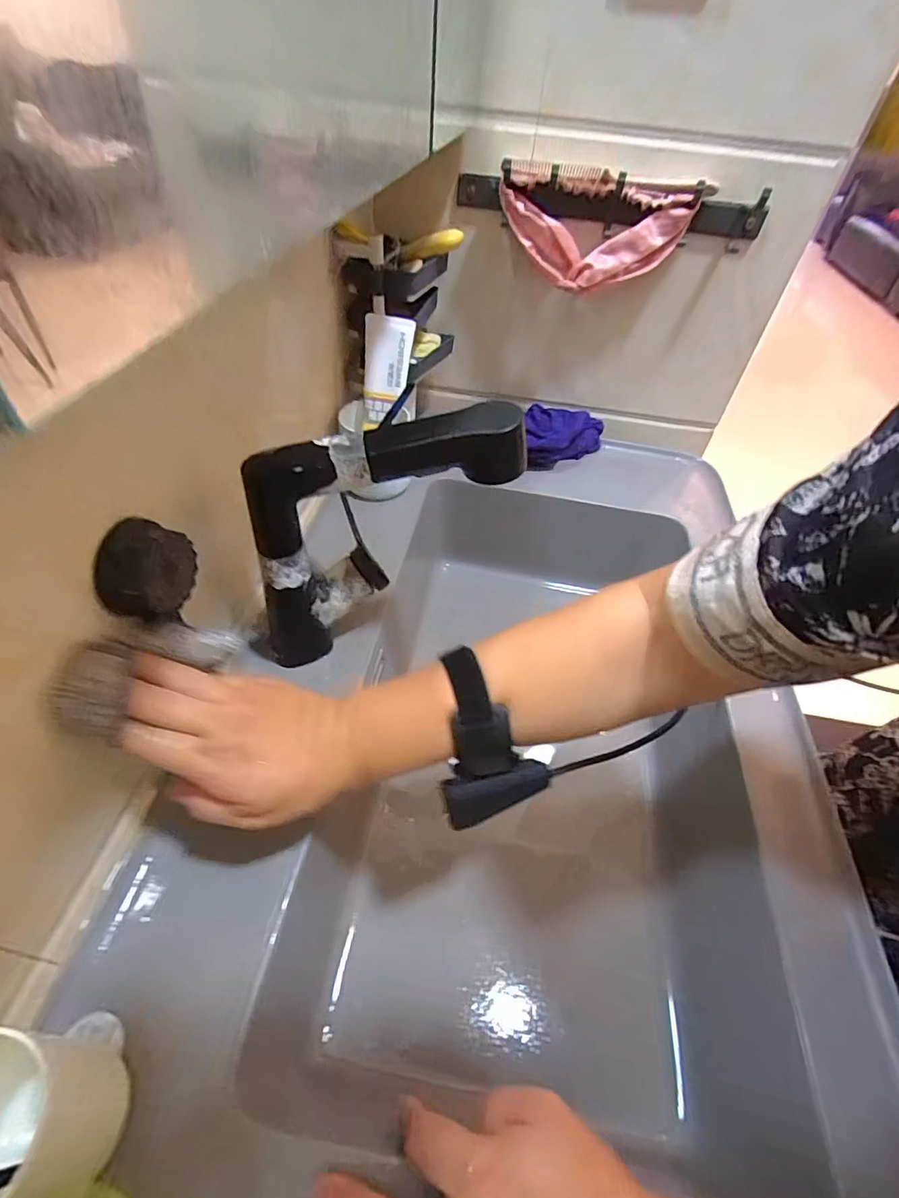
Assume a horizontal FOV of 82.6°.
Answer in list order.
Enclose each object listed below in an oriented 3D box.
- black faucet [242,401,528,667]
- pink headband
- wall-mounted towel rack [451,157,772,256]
[{"bbox_3d":[-0.053,-0.048,0.410,0.194,0.213,0.054,-7,49,-12],"label":"black faucet"},{"bbox_3d":[0.156,-0.413,0.576,0.203,0.099,0.033,16,48,9],"label":"pink headband"},{"bbox_3d":[0.178,-0.438,0.569,0.345,0.049,0.044,12,48,5],"label":"wall-mounted towel rack"}]

